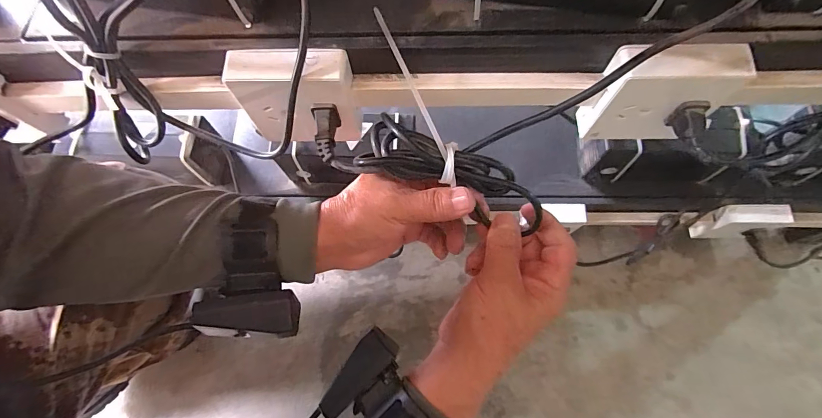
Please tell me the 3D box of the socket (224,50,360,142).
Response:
[{"bbox_3d":[-0.086,-0.085,0.301,0.086,0.076,0.029,-1,69,1],"label":"socket"}]

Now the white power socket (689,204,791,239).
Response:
[{"bbox_3d":[0.466,0.020,0.554,0.095,0.077,0.029,0,69,1],"label":"white power socket"}]

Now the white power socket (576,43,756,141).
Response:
[{"bbox_3d":[0.184,-0.085,0.293,0.098,0.084,0.028,0,69,2],"label":"white power socket"}]

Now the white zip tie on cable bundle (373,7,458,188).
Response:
[{"bbox_3d":[0.005,-0.080,0.280,0.020,0.024,0.133,-24,84,-6],"label":"white zip tie on cable bundle"}]

